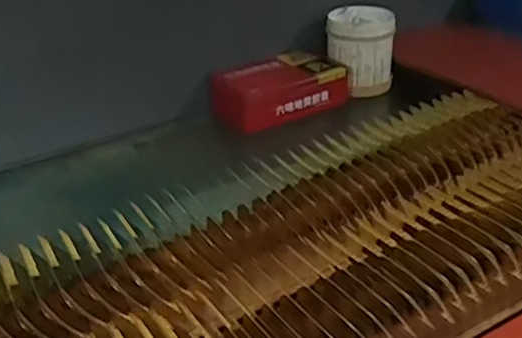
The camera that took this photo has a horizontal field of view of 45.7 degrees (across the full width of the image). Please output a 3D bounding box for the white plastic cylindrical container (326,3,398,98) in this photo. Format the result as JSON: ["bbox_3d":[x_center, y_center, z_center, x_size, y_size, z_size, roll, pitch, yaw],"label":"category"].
[{"bbox_3d":[0.139,-0.172,0.871,0.093,0.102,0.099,1,30,7],"label":"white plastic cylindrical container"}]

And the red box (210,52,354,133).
[{"bbox_3d":[0.029,-0.109,0.828,0.172,0.057,0.112,-23,36,-31],"label":"red box"}]

